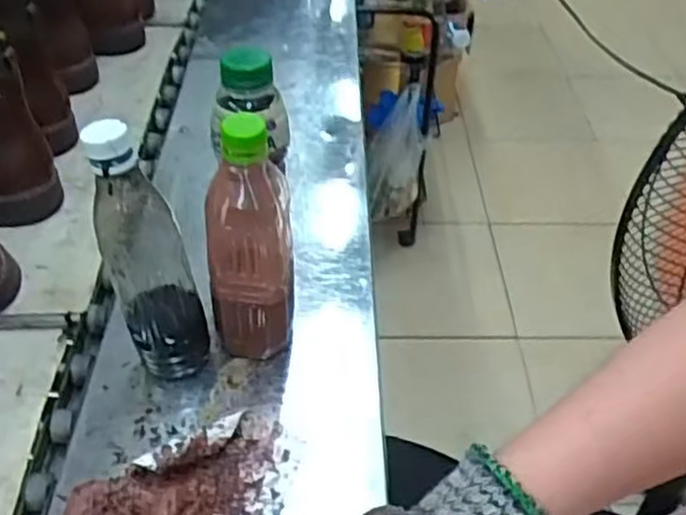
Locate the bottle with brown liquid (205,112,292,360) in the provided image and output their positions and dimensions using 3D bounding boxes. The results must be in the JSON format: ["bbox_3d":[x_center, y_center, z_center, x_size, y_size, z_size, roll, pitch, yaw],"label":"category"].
[{"bbox_3d":[-0.069,-0.010,0.537,0.060,0.214,0.053,-3,43,-6],"label":"bottle with brown liquid"}]

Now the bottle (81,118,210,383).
[{"bbox_3d":[-0.137,0.005,0.515,0.060,0.211,0.046,-9,44,-11],"label":"bottle"}]

